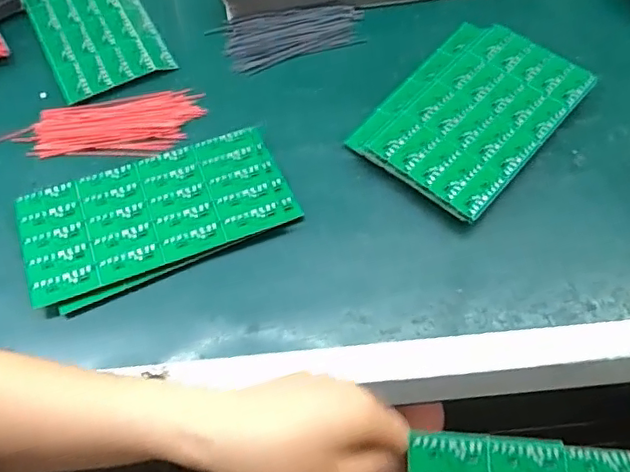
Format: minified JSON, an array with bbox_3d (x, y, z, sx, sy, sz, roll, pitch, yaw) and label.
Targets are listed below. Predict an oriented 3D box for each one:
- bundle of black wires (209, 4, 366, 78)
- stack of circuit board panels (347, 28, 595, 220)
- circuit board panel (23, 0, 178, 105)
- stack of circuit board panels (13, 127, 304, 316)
[{"bbox_3d":[-0.020,-0.194,0.555,0.139,0.014,0.062,-16,62,-6],"label":"bundle of black wires"},{"bbox_3d":[0.134,-0.108,0.492,0.131,0.017,0.192,36,69,19],"label":"stack of circuit board panels"},{"bbox_3d":[-0.221,-0.214,0.566,0.103,0.009,0.189,-26,64,-11],"label":"circuit board panel"},{"bbox_3d":[-0.124,-0.020,0.450,0.203,0.012,0.105,-23,63,-10],"label":"stack of circuit board panels"}]

